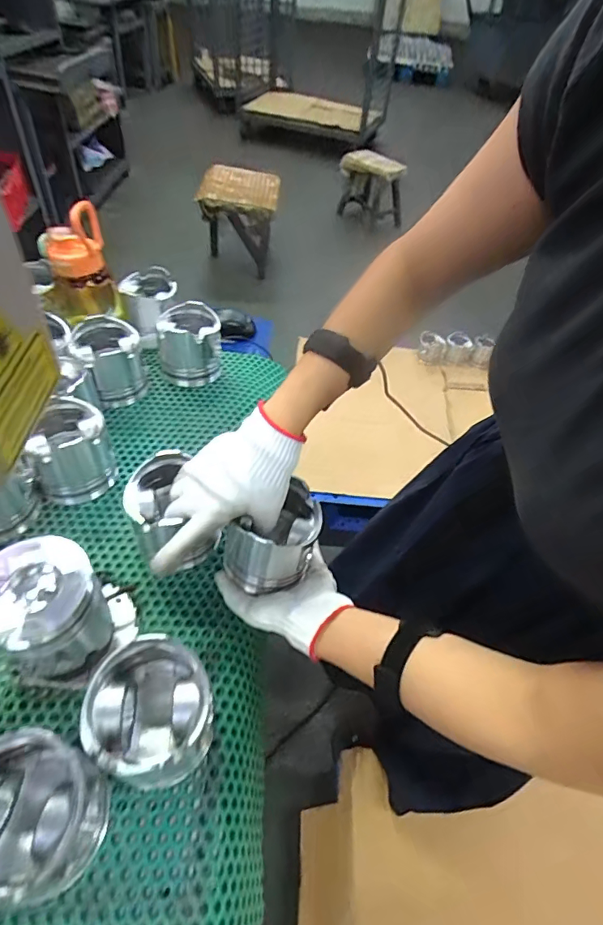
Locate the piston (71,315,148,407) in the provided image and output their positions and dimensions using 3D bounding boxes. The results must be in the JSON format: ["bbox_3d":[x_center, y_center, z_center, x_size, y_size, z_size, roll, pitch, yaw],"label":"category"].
[{"bbox_3d":[-0.271,-0.144,0.674,0.084,0.084,0.098,-16,53,-19],"label":"piston"}]

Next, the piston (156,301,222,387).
[{"bbox_3d":[-0.167,-0.181,0.717,0.084,0.082,0.100,0,49,-6],"label":"piston"}]

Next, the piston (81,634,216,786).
[{"bbox_3d":[-0.120,0.204,0.388,0.089,0.086,0.089,3,49,-3],"label":"piston"}]

